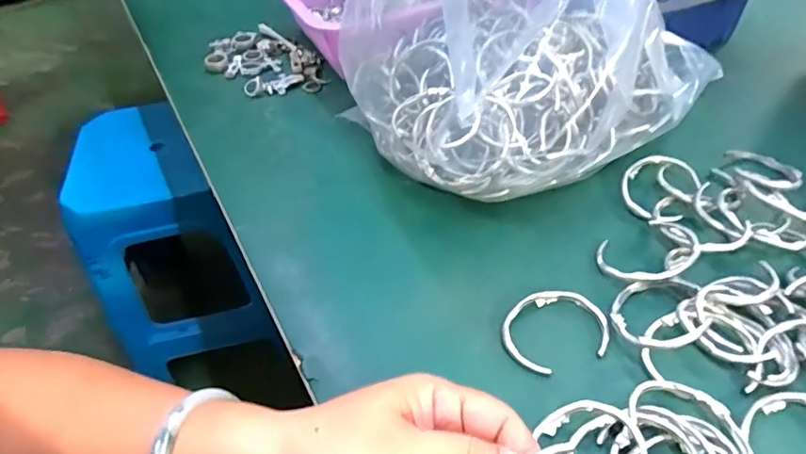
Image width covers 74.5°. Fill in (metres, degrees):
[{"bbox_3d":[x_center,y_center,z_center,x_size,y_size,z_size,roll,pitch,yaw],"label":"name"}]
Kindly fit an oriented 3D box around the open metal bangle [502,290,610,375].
[{"bbox_3d":[0.098,0.065,0.344,0.069,0.006,0.052,-17,48,-12],"label":"open metal bangle"}]

